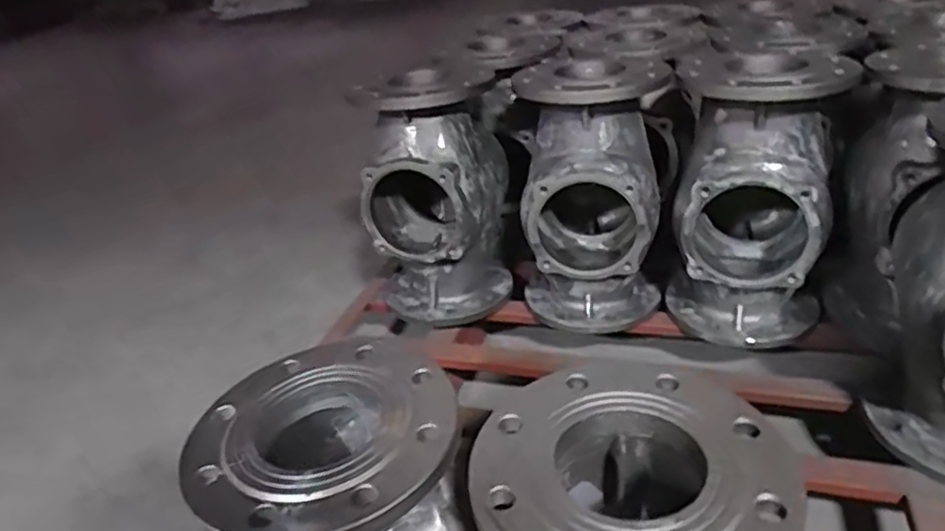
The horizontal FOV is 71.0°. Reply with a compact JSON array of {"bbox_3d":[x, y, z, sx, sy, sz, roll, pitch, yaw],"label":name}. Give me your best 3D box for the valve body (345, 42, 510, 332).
[{"bbox_3d":[-0.055,-0.112,1.065,0.216,0.373,0.226,-6,29,3],"label":"valve body"}]

